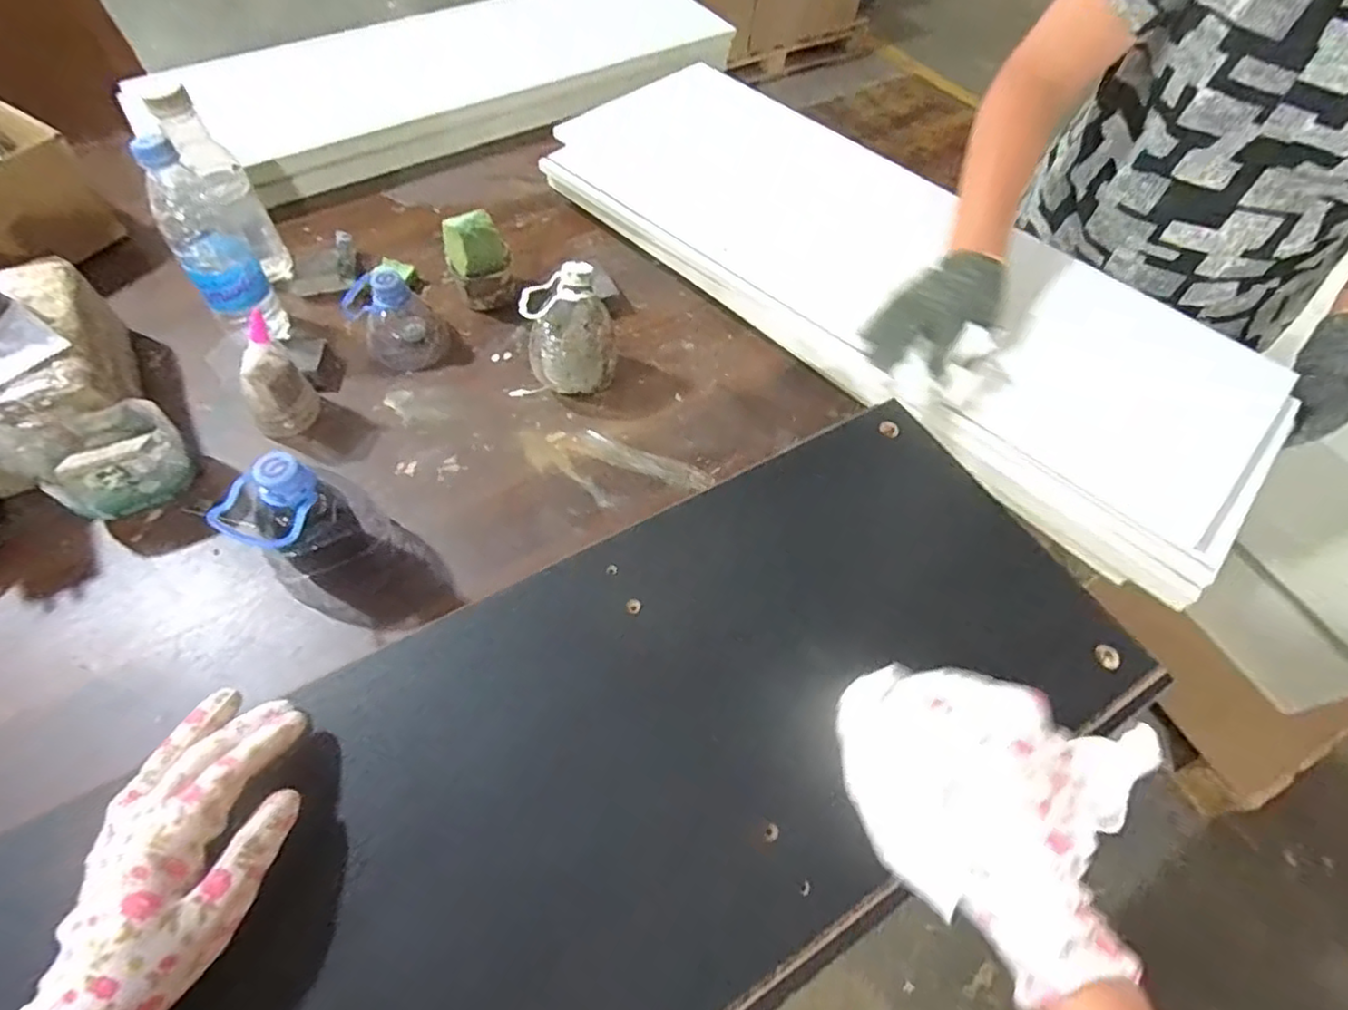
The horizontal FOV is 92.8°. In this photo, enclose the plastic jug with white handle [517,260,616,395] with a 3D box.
[{"bbox_3d":[-0.110,-0.185,0.680,0.094,0.125,0.089,-5,59,-7],"label":"plastic jug with white handle"}]

